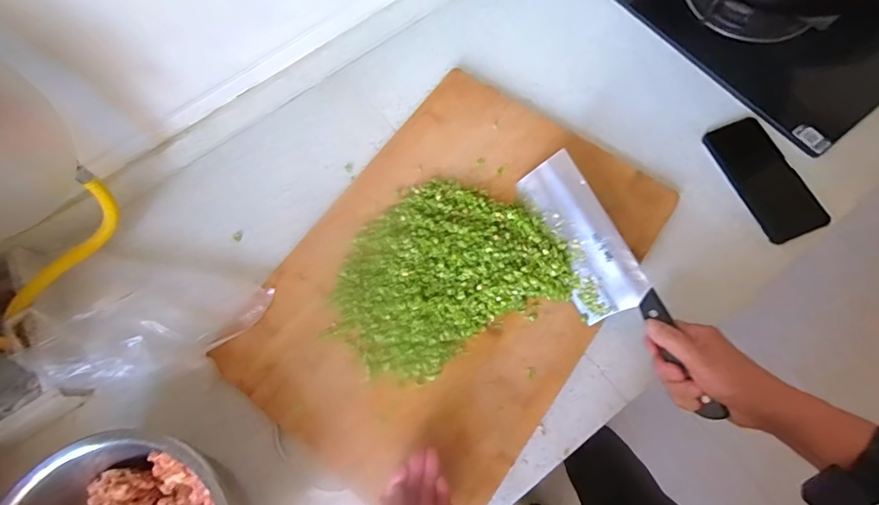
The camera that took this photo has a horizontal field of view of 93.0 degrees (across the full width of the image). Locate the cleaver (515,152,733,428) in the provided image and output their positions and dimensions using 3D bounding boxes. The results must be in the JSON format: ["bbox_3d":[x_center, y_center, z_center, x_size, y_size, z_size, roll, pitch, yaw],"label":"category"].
[{"bbox_3d":[0.184,0.031,0.453,0.081,0.021,0.302,-40,69,30],"label":"cleaver"}]

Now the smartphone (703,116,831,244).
[{"bbox_3d":[0.407,-0.095,0.523,0.077,0.008,0.162,-20,71,-4],"label":"smartphone"}]

